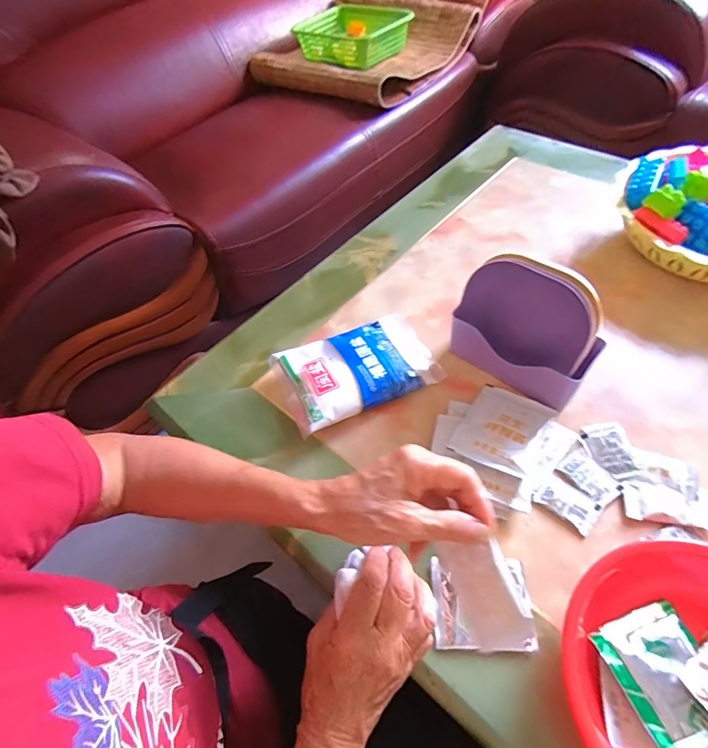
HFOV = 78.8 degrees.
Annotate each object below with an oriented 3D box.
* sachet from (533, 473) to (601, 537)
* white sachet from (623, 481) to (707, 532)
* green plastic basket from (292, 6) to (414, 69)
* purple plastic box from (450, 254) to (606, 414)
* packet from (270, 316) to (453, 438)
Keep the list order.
[{"bbox_3d":[0.195,0.117,0.393,0.051,0.004,0.032,37,65,27],"label":"sachet"},{"bbox_3d":[0.280,0.115,0.381,0.072,0.012,0.034,8,55,11],"label":"white sachet"},{"bbox_3d":[-0.013,-0.952,1.203,0.214,0.092,0.305,-41,60,-21],"label":"green plastic basket"},{"bbox_3d":[0.171,-0.045,0.435,0.142,0.121,0.061,33,63,25],"label":"purple plastic box"},{"bbox_3d":[0.003,-0.009,0.491,0.171,0.030,0.114,-23,55,-11],"label":"packet"}]

